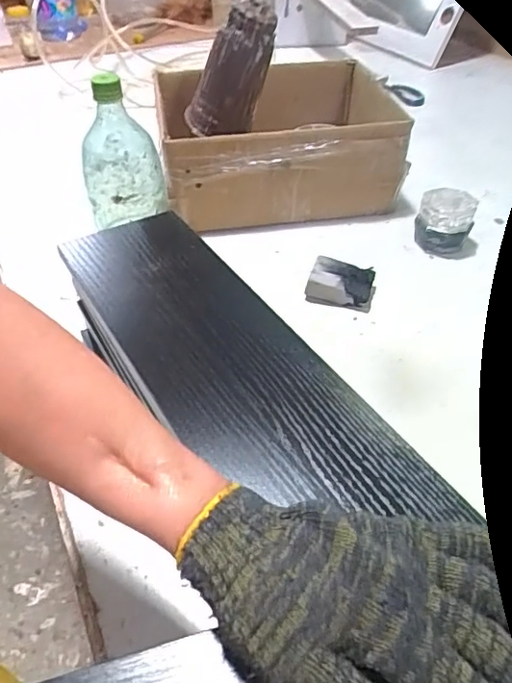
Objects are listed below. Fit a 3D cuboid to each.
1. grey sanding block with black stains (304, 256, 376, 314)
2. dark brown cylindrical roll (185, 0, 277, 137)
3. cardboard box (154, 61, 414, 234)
[{"bbox_3d":[0.097,-0.064,0.606,0.071,0.033,0.046,16,46,17],"label":"grey sanding block with black stains"},{"bbox_3d":[-0.030,-0.313,0.649,0.078,0.163,0.080,17,46,-19],"label":"dark brown cylindrical roll"},{"bbox_3d":[0.034,-0.289,0.774,0.302,0.118,0.275,-4,43,-3],"label":"cardboard box"}]

